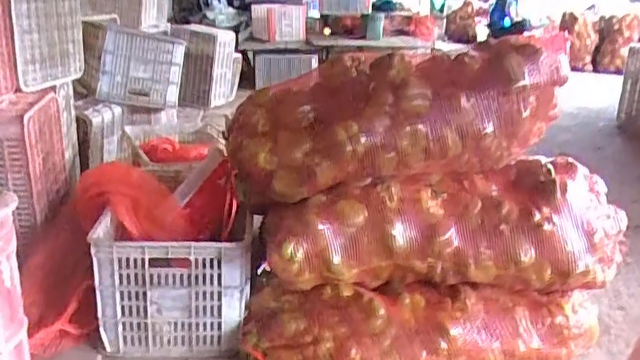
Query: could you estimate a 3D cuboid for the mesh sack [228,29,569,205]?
[{"bbox_3d":[0.168,-0.150,1.354,0.761,0.313,0.365,-9,21,-24],"label":"mesh sack"}]

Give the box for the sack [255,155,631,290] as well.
[{"bbox_3d":[0.272,0.101,1.281,0.777,0.220,0.242,-2,20,-8],"label":"sack"}]

